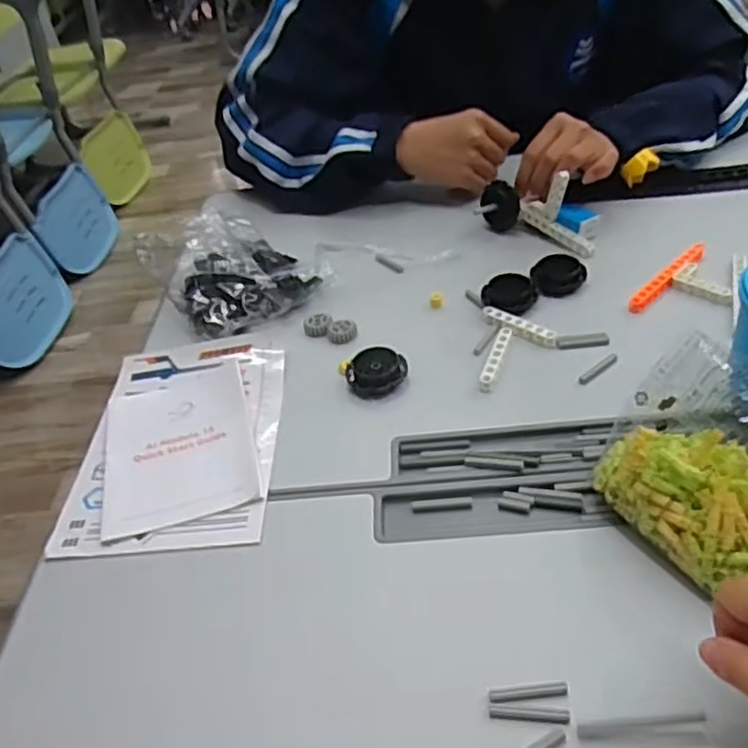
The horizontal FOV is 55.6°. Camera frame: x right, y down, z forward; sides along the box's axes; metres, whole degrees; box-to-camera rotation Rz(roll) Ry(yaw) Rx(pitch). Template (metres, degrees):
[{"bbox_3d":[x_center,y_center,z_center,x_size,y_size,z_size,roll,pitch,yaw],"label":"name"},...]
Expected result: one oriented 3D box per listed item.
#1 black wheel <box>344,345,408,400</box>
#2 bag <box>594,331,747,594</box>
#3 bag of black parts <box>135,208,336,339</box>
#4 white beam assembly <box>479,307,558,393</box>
[{"bbox_3d":[0.002,-0.003,0.566,0.045,0.018,0.041,-6,41,5],"label":"black wheel"},{"bbox_3d":[0.191,0.048,0.398,0.041,0.113,0.119,14,24,-48],"label":"bag"},{"bbox_3d":[-0.134,-0.109,0.675,0.137,0.051,0.161,-31,45,-22],"label":"bag of black parts"},{"bbox_3d":[0.116,-0.023,0.569,0.058,0.010,0.096,0,42,11],"label":"white beam assembly"}]

